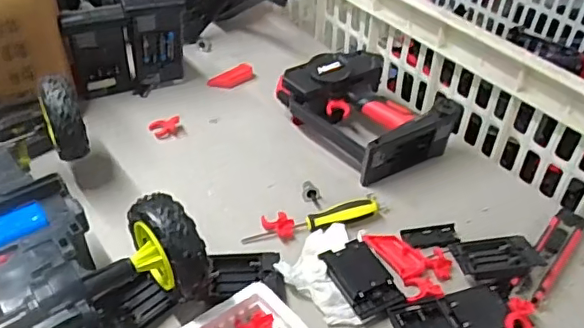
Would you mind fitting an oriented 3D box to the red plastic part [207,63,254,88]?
[{"bbox_3d":[-0.086,-0.126,0.816,0.069,0.009,0.038,-29,50,-32],"label":"red plastic part"}]

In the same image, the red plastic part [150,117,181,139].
[{"bbox_3d":[-0.166,-0.048,0.727,0.038,0.015,0.027,-3,41,-7],"label":"red plastic part"}]

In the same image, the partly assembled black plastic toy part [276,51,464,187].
[{"bbox_3d":[0.091,-0.061,0.707,0.148,0.083,0.190,-23,47,-27],"label":"partly assembled black plastic toy part"}]

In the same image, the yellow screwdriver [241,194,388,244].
[{"bbox_3d":[0.031,0.062,0.611,0.167,0.017,0.024,-13,43,-18],"label":"yellow screwdriver"}]

